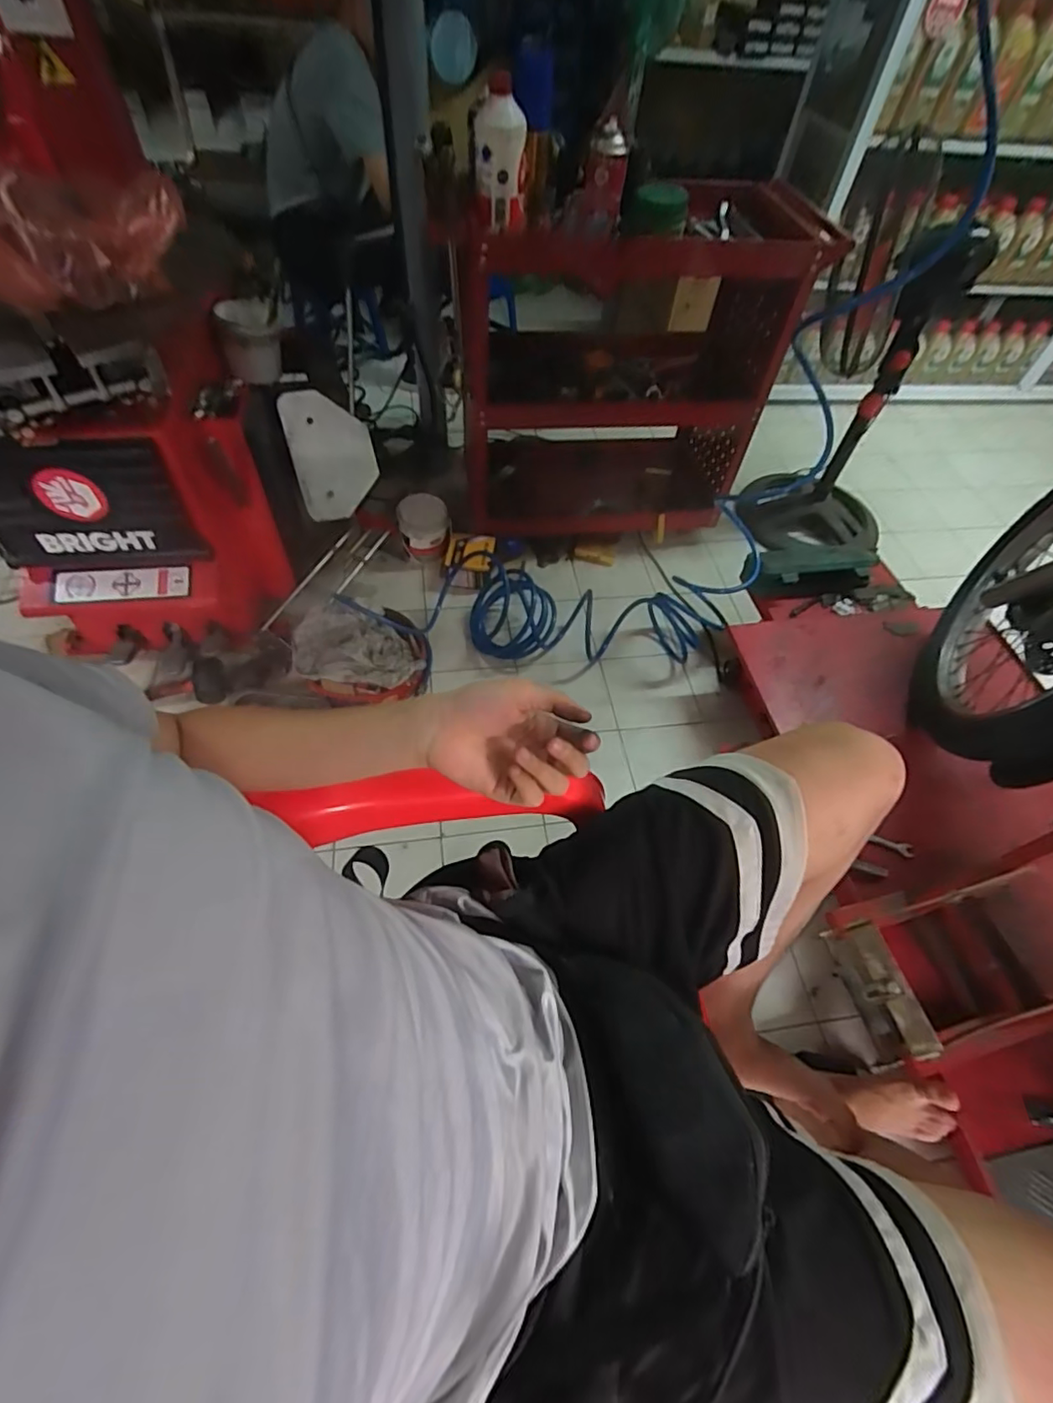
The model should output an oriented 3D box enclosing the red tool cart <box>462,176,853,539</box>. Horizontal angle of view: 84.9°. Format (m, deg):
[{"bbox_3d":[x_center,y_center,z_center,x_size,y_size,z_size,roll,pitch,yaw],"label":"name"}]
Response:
[{"bbox_3d":[0.225,-0.745,1.380,0.724,0.702,0.382,-5,56,-7],"label":"red tool cart"}]

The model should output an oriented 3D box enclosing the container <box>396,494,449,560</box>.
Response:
[{"bbox_3d":[-0.259,-0.433,1.457,0.123,0.137,0.115,-7,56,-9],"label":"container"}]

